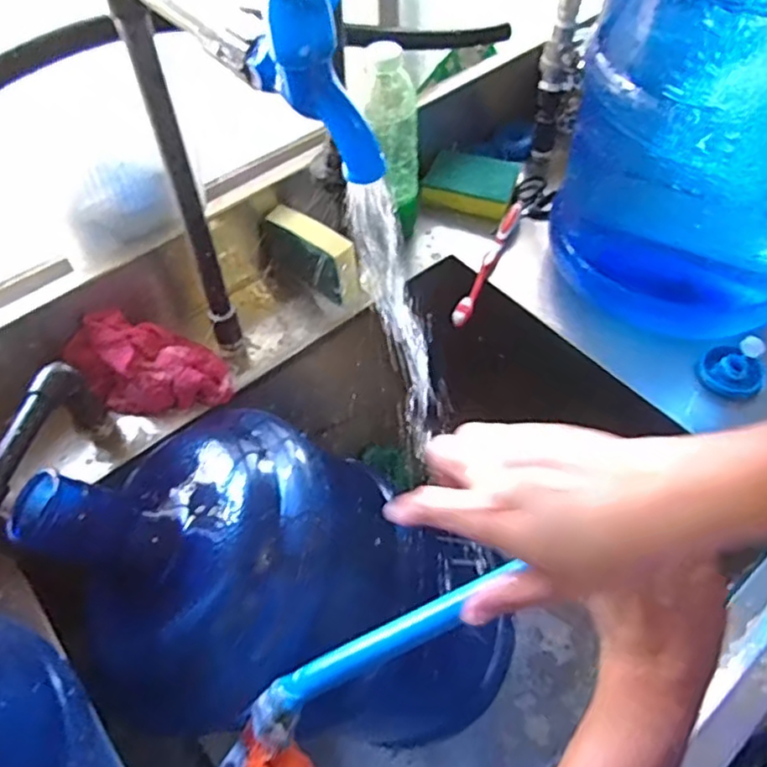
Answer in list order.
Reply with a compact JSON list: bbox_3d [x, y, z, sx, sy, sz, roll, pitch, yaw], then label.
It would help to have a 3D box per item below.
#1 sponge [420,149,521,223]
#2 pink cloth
[{"bbox_3d":[0.107,-0.244,0.802,0.105,0.033,0.083,13,55,13],"label":"sponge"},{"bbox_3d":[-0.224,-0.023,0.631,0.145,0.067,0.079,-3,53,1],"label":"pink cloth"}]

